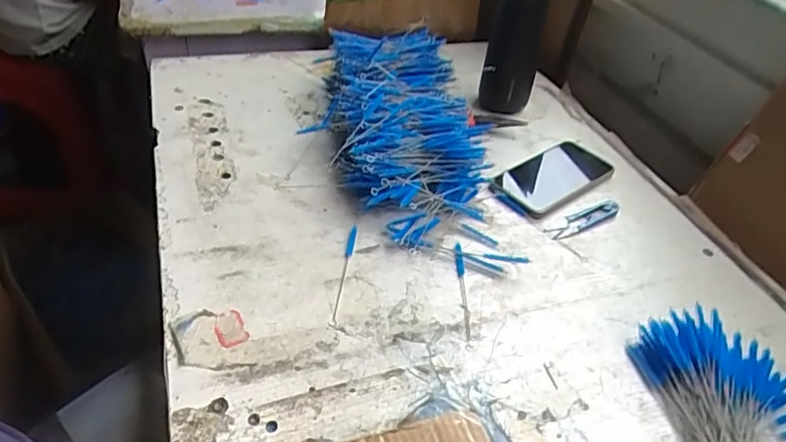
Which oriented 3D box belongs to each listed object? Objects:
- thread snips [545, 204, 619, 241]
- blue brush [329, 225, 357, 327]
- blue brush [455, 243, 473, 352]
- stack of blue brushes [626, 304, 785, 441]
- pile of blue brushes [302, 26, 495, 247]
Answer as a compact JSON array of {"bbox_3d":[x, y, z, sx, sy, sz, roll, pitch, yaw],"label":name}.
[{"bbox_3d":[0.214,-0.001,0.620,0.101,0.007,0.026,-18,46,-28],"label":"thread snips"},{"bbox_3d":[-0.046,0.048,0.522,0.008,0.008,0.122,8,40,0],"label":"blue brush"},{"bbox_3d":[0.066,0.066,0.520,0.008,0.006,0.126,4,40,-4],"label":"blue brush"},{"bbox_3d":[0.282,0.139,0.449,0.130,0.039,0.146,-1,40,-11],"label":"stack of blue brushes"},{"bbox_3d":[0.005,-0.125,0.675,0.193,0.078,0.378,-4,41,-14],"label":"pile of blue brushes"}]

